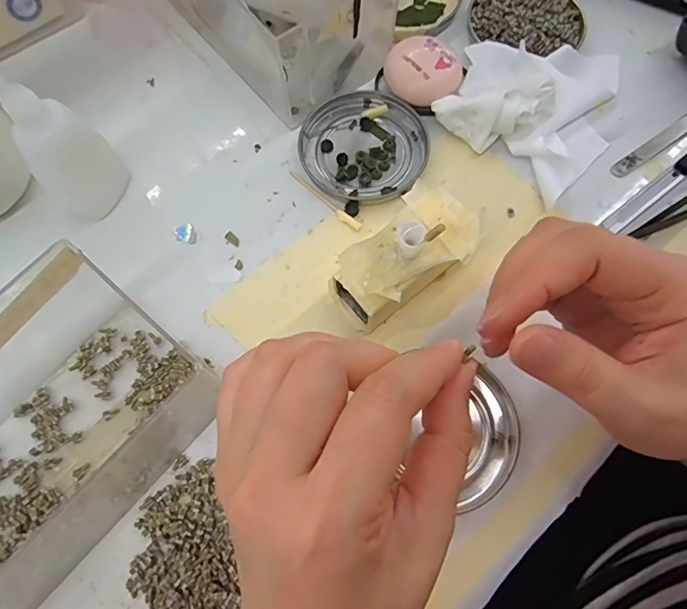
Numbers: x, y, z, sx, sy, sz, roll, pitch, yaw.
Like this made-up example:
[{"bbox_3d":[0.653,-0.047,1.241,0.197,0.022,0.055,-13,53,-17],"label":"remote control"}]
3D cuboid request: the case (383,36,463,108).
[{"bbox_3d":[0.052,-0.148,0.304,0.043,0.021,0.044,0,72,0],"label":"case"}]

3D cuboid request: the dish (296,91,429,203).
[{"bbox_3d":[0.012,-0.101,0.298,0.076,0.007,0.075,0,72,0],"label":"dish"}]

